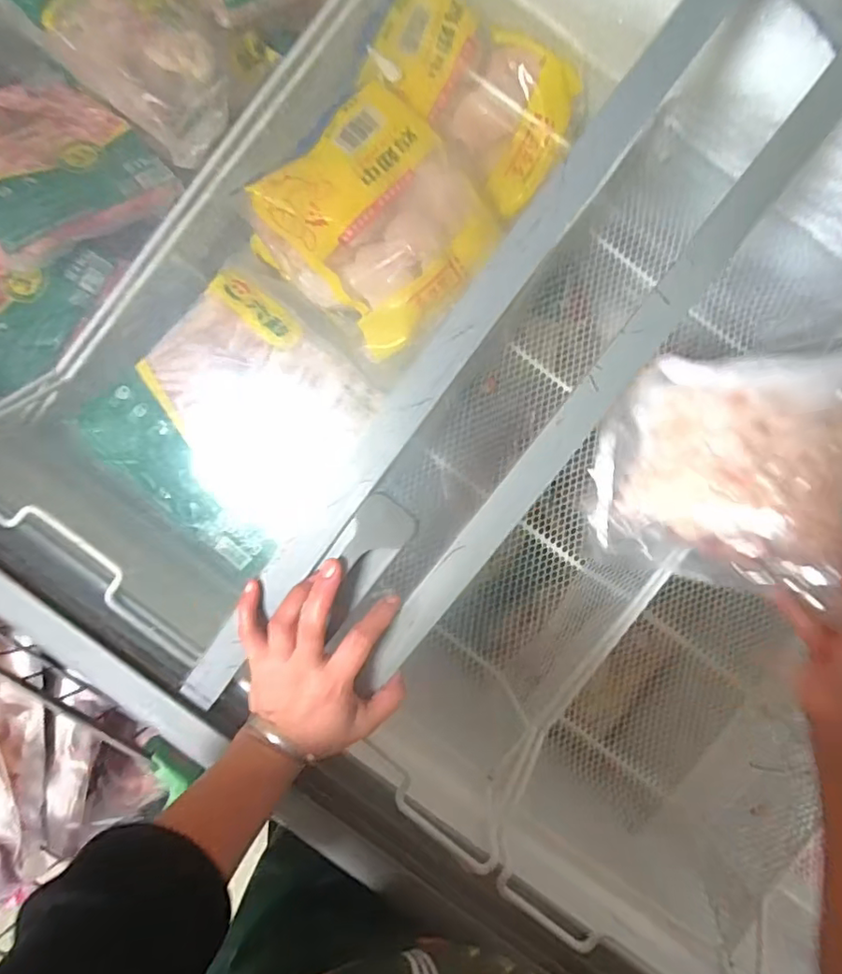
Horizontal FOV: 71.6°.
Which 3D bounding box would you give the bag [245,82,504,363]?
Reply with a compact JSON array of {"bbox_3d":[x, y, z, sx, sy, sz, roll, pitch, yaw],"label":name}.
[{"bbox_3d":[-0.046,-0.268,0.602,0.207,0.078,0.196,44,92,-2],"label":"bag"}]

